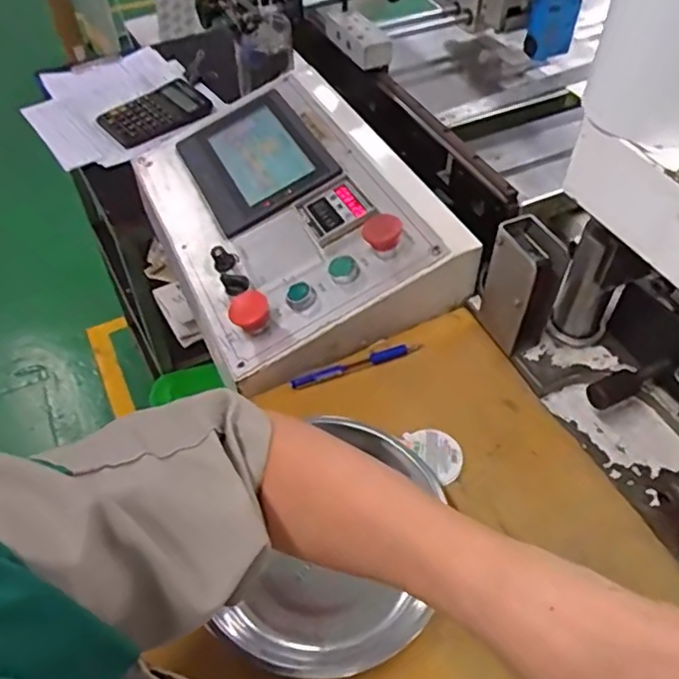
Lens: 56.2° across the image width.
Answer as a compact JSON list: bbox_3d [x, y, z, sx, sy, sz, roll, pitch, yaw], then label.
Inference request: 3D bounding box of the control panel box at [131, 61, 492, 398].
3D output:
[{"bbox_3d":[-0.069,-0.159,0.725,0.274,0.095,0.417,-22,54,-16],"label":"control panel box"}]

